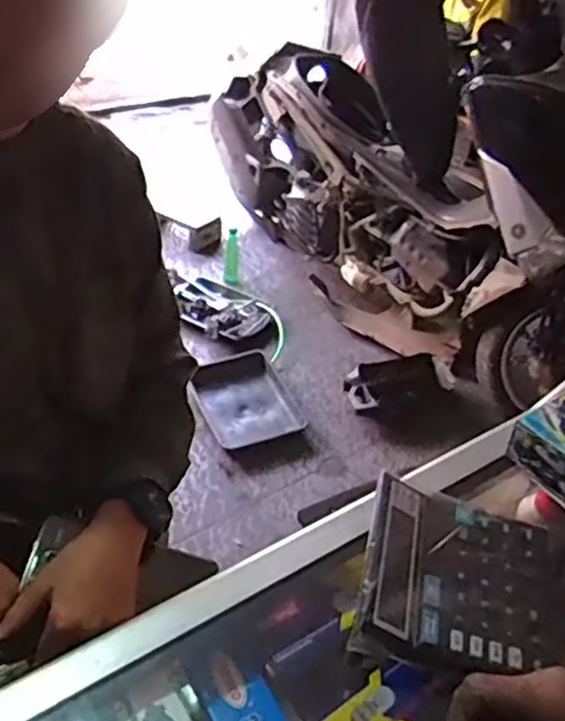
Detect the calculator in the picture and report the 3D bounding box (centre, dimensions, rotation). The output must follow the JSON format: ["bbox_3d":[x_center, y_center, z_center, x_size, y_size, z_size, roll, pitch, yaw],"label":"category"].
[{"bbox_3d":[0.118,0.143,0.461,0.125,0.024,0.129,12,41,8],"label":"calculator"}]

